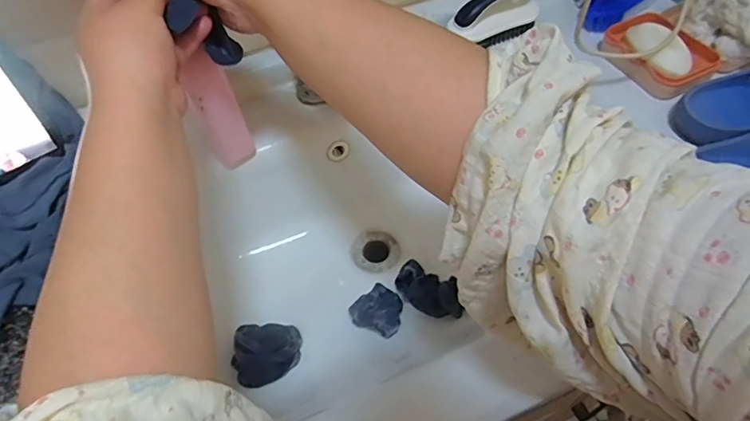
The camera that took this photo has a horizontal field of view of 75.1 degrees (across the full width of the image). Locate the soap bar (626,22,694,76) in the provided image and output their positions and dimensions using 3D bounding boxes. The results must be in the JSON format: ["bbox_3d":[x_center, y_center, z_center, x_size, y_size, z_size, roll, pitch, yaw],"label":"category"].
[{"bbox_3d":[0.327,-0.193,0.563,0.052,0.023,0.088,-22,56,-12],"label":"soap bar"}]

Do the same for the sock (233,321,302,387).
[{"bbox_3d":[-0.118,0.153,0.537,0.065,0.046,0.076,-8,54,-2],"label":"sock"}]

